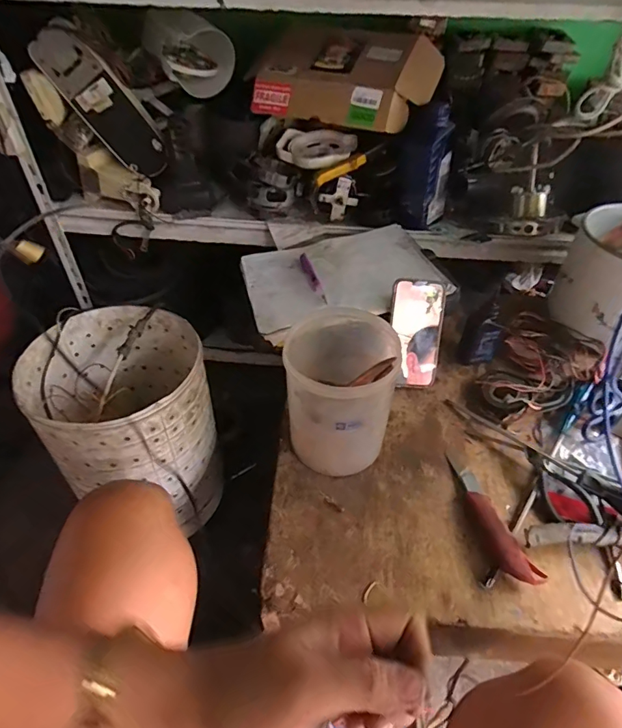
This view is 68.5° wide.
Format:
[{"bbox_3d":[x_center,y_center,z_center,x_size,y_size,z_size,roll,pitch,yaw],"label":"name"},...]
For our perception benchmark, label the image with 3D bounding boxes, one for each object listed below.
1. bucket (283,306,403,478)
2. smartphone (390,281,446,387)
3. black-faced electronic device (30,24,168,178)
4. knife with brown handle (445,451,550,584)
[{"bbox_3d":[0.031,0.040,0.586,0.123,0.167,0.138,-4,45,-5],"label":"bucket"},{"bbox_3d":[0.165,-0.047,0.702,0.079,0.162,0.014,-4,9,-5],"label":"smartphone"},{"bbox_3d":[-0.375,-0.467,0.835,0.105,0.263,0.043,-25,40,21],"label":"black-faced electronic device"},{"bbox_3d":[0.212,0.182,0.551,0.035,0.027,0.172,-11,46,-12],"label":"knife with brown handle"}]

